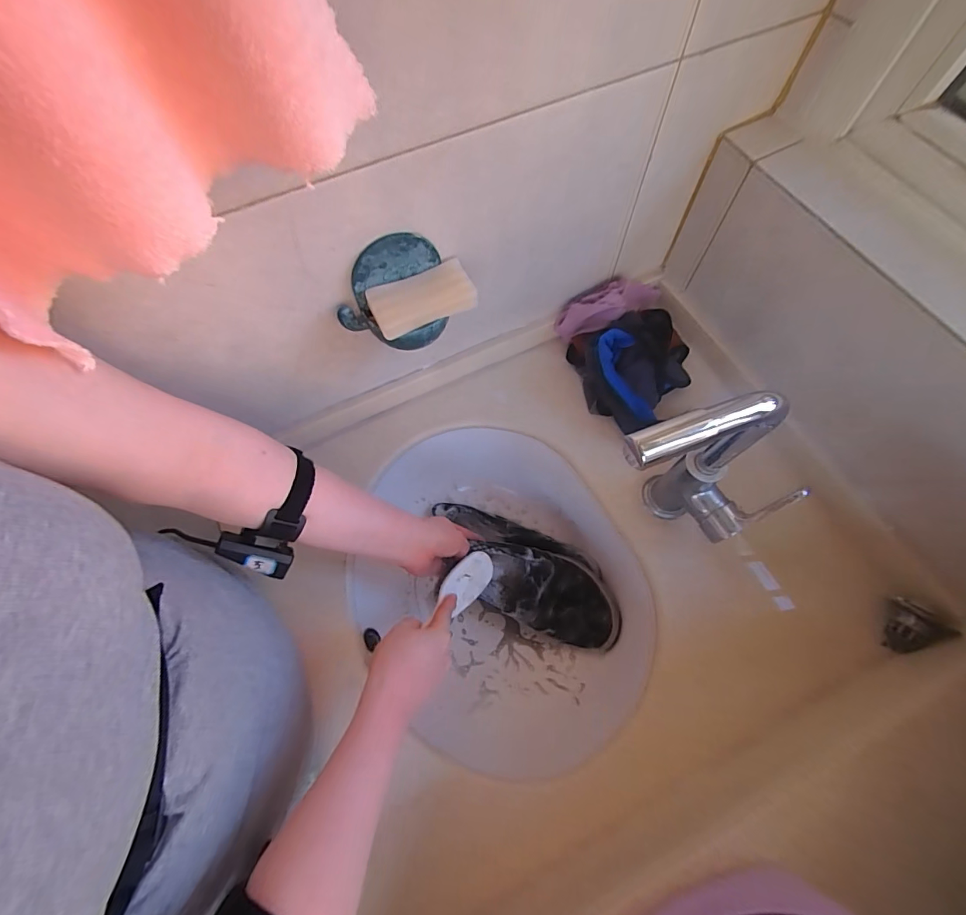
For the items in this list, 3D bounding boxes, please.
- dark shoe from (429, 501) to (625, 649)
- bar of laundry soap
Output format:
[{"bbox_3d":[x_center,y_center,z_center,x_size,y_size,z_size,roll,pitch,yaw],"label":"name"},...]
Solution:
[{"bbox_3d":[0.057,0.157,0.618,0.277,0.115,0.150,14,68,8],"label":"dark shoe"},{"bbox_3d":[-0.060,-0.157,0.432,0.100,0.020,0.051,-23,68,-8],"label":"bar of laundry soap"}]

